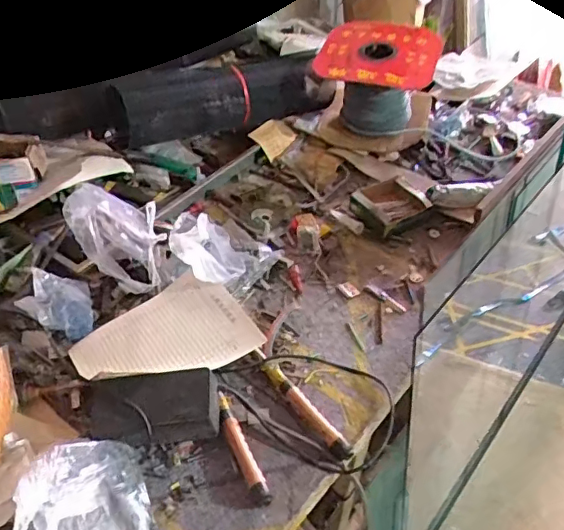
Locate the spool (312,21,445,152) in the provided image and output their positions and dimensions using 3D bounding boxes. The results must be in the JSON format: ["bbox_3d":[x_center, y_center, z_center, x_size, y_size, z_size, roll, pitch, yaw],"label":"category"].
[{"bbox_3d":[0.232,-0.438,1.347,0.263,0.202,0.264,13,45,13],"label":"spool"}]

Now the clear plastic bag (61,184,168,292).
[{"bbox_3d":[-0.288,-0.046,0.958,0.197,0.132,0.088,26,48,24],"label":"clear plastic bag"}]

